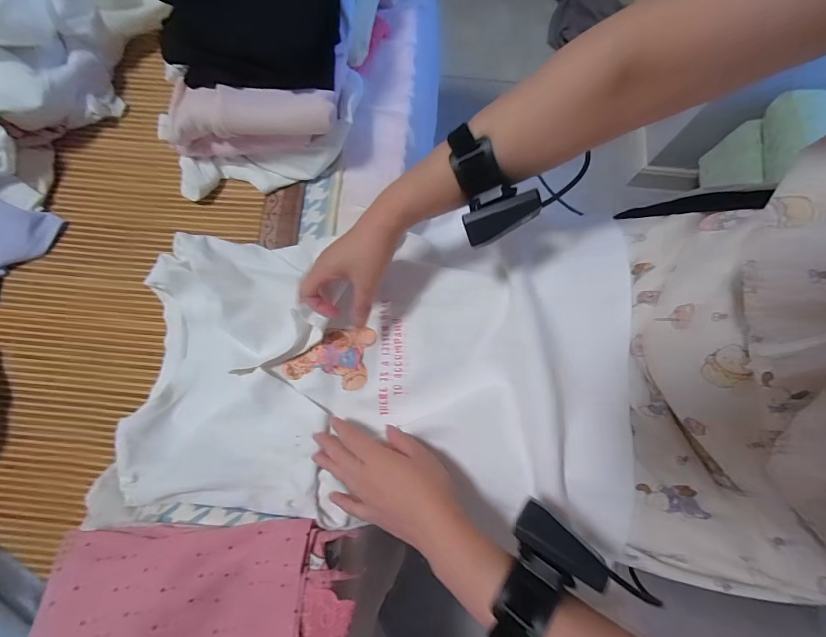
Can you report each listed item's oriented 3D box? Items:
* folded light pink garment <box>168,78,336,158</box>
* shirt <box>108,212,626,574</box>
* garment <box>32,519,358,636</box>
[{"bbox_3d":[-0.200,-0.245,0.479,0.215,0.097,0.065,1,78,0],"label":"folded light pink garment"},{"bbox_3d":[-0.049,0.043,0.426,0.532,0.087,0.357,4,78,1],"label":"shirt"},{"bbox_3d":[-0.199,0.292,0.336,0.268,0.059,0.188,0,78,0],"label":"garment"}]

